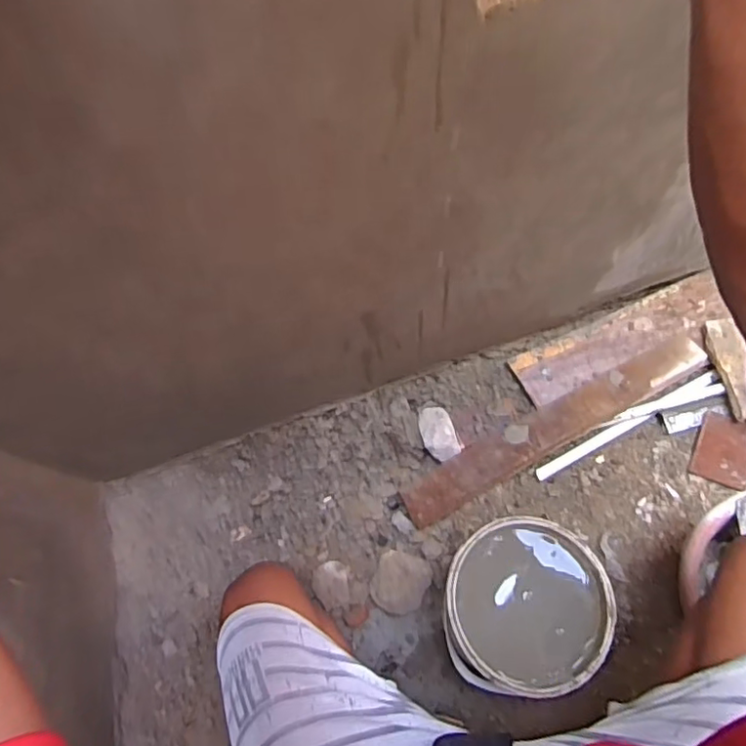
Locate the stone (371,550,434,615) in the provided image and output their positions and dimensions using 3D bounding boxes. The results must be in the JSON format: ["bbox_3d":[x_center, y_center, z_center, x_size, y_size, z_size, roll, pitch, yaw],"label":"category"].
[{"bbox_3d":[0.039,0.293,0.828,0.075,0.052,0.080,18,72,8],"label":"stone"}]

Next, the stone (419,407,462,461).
[{"bbox_3d":[0.098,0.092,0.891,0.053,0.052,0.084,-18,71,-5],"label":"stone"}]

